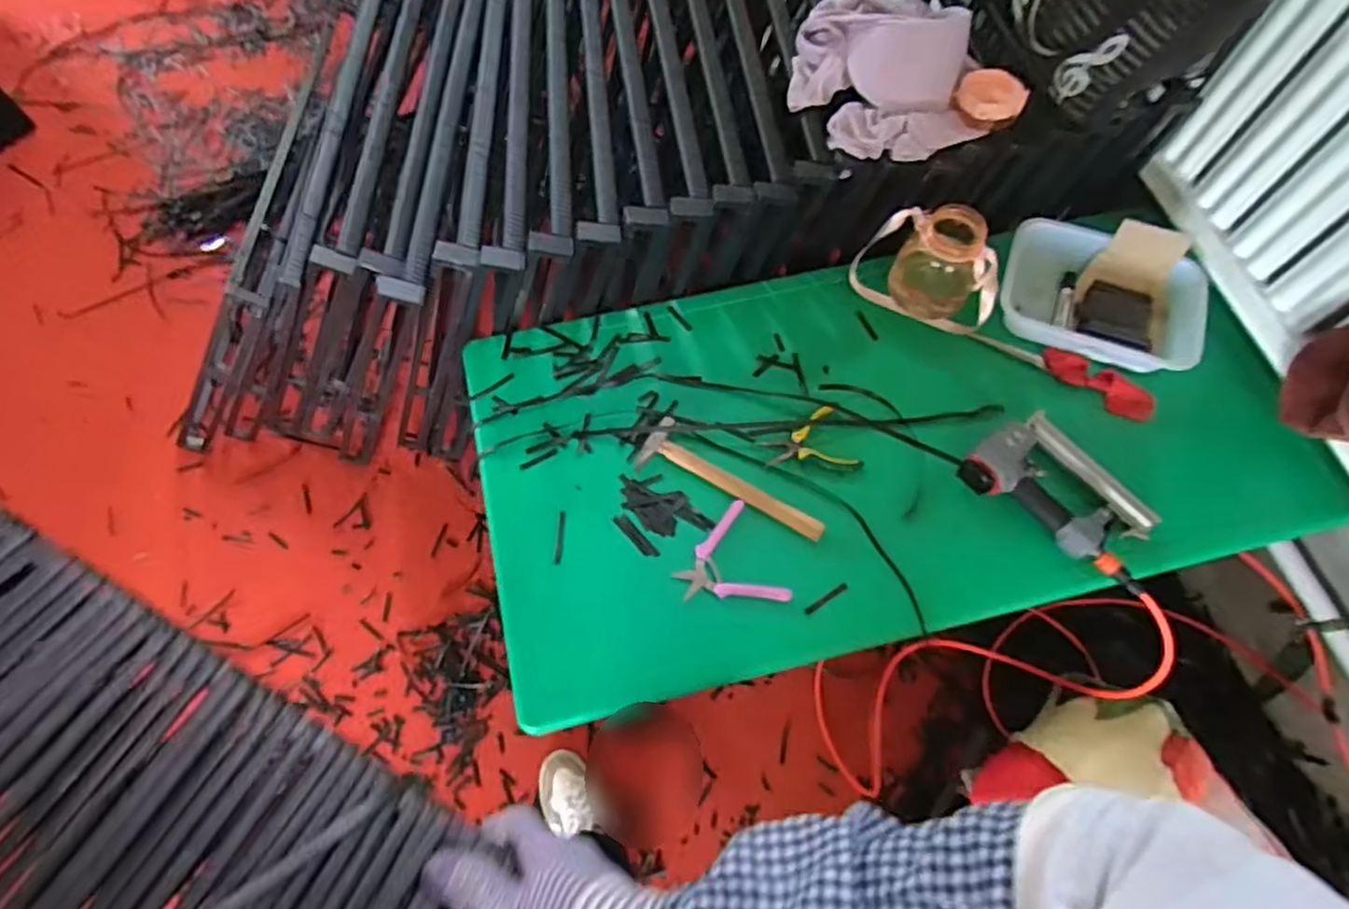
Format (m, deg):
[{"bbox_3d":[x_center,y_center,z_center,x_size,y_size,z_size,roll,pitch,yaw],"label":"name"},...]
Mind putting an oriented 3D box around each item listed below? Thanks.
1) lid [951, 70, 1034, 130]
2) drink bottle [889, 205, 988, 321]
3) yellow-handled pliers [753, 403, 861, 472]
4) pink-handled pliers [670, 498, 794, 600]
[{"bbox_3d":[0.445,-0.506,1.033,0.088,0.031,0.094,-4,77,16],"label":"lid"},{"bbox_3d":[0.394,-0.286,1.081,0.114,0.131,0.104,0,67,-1],"label":"drink bottle"},{"bbox_3d":[0.188,-0.011,1.027,0.125,0.014,0.103,-15,68,-7],"label":"yellow-handled pliers"},{"bbox_3d":[0.066,0.152,0.969,0.126,0.009,0.145,-24,69,-11],"label":"pink-handled pliers"}]

